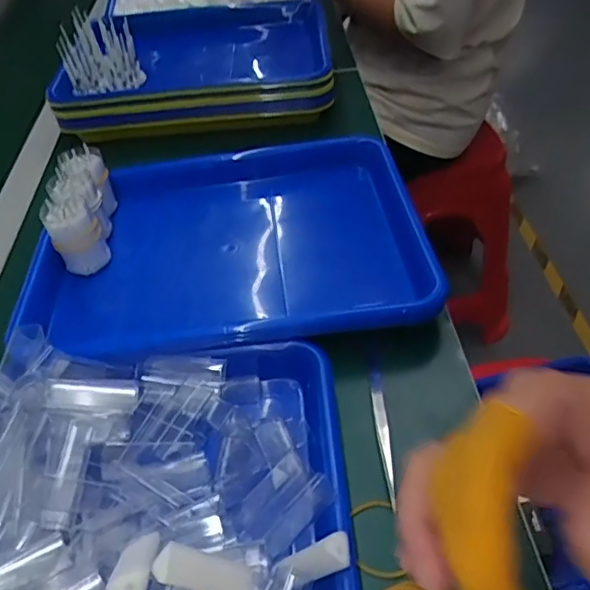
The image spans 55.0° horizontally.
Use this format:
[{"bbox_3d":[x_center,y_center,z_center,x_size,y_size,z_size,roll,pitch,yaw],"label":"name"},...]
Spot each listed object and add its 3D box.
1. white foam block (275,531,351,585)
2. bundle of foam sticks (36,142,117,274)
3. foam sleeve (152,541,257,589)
[{"bbox_3d":[0.009,0.139,0.299,0.043,0.015,0.017,-39,35,32],"label":"white foam block"},{"bbox_3d":[-0.194,-0.074,0.524,0.041,0.075,0.117,-10,45,-2],"label":"bundle of foam sticks"},{"bbox_3d":[-0.041,0.129,0.262,0.048,0.008,0.017,27,44,-18],"label":"foam sleeve"}]

